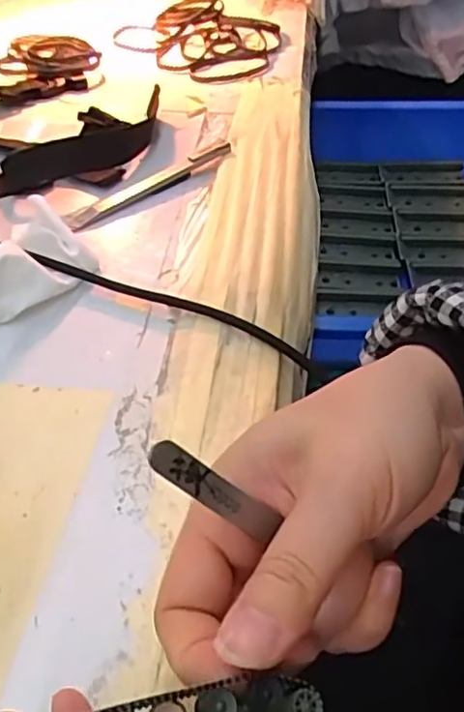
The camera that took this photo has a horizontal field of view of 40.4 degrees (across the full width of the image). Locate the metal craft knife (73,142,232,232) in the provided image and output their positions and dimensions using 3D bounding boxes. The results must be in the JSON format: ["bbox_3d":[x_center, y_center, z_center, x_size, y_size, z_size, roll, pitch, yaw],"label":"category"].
[{"bbox_3d":[-0.051,-0.115,0.418,0.125,0.012,0.010,-32,55,-27],"label":"metal craft knife"}]

